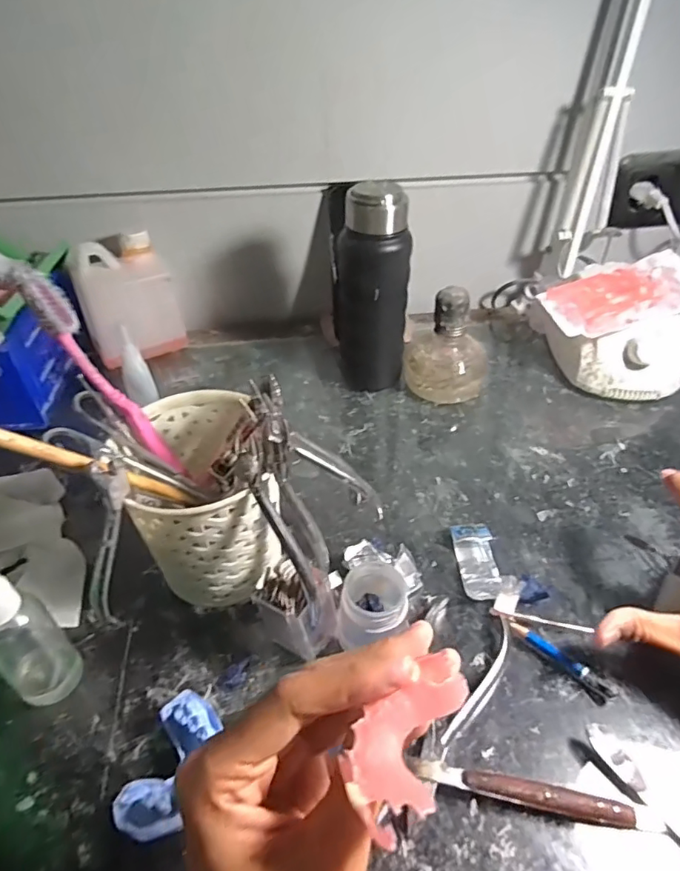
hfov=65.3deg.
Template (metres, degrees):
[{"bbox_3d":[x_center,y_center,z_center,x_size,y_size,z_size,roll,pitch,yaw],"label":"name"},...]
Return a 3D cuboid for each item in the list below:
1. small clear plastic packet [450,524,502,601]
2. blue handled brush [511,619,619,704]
[{"bbox_3d":[0.097,0.088,0.371,0.027,0.013,0.056,-3,42,-3],"label":"small clear plastic packet"},{"bbox_3d":[0.133,0.135,0.321,0.011,0.009,0.064,-32,51,-29],"label":"blue handled brush"}]

